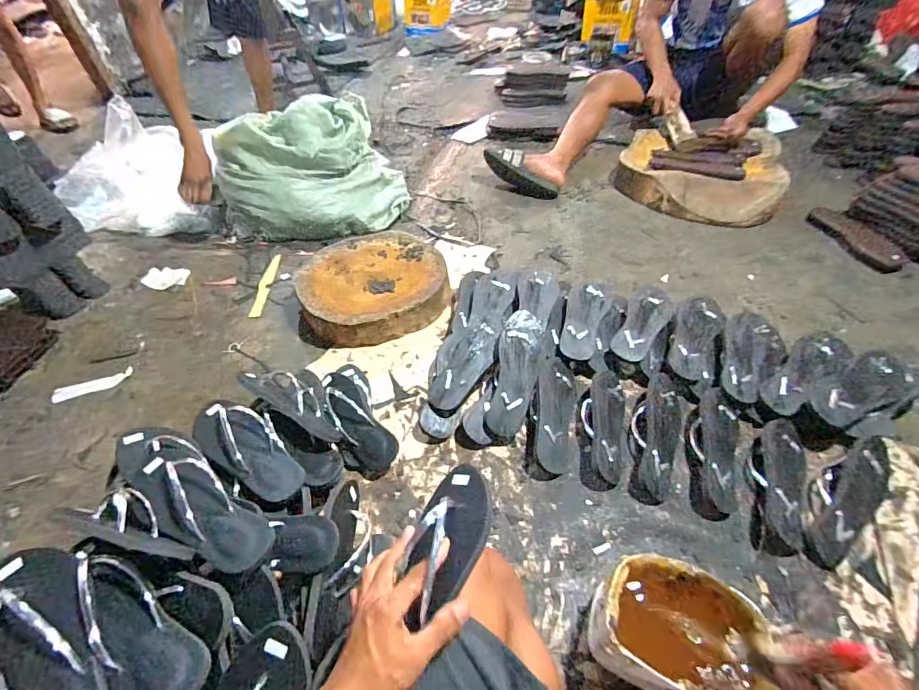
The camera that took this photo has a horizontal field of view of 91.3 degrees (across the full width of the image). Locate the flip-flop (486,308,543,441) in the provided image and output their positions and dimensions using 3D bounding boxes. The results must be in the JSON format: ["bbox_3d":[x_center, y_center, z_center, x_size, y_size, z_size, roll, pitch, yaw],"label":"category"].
[{"bbox_3d":[0.113,0.057,0.888,0.089,0.032,0.255,10,78,12],"label":"flip-flop"}]

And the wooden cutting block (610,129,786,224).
[{"bbox_3d":[0.749,-0.556,1.424,0.468,0.113,0.442,15,53,16],"label":"wooden cutting block"}]

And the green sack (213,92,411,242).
[{"bbox_3d":[-0.498,-0.608,1.445,0.596,0.266,0.440,-12,50,-5],"label":"green sack"}]

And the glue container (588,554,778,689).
[{"bbox_3d":[0.278,0.383,0.598,0.181,0.144,0.139,16,53,17],"label":"glue container"}]

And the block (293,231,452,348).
[{"bbox_3d":[-0.220,-0.156,1.141,0.355,0.089,0.349,-2,50,3],"label":"block"}]

